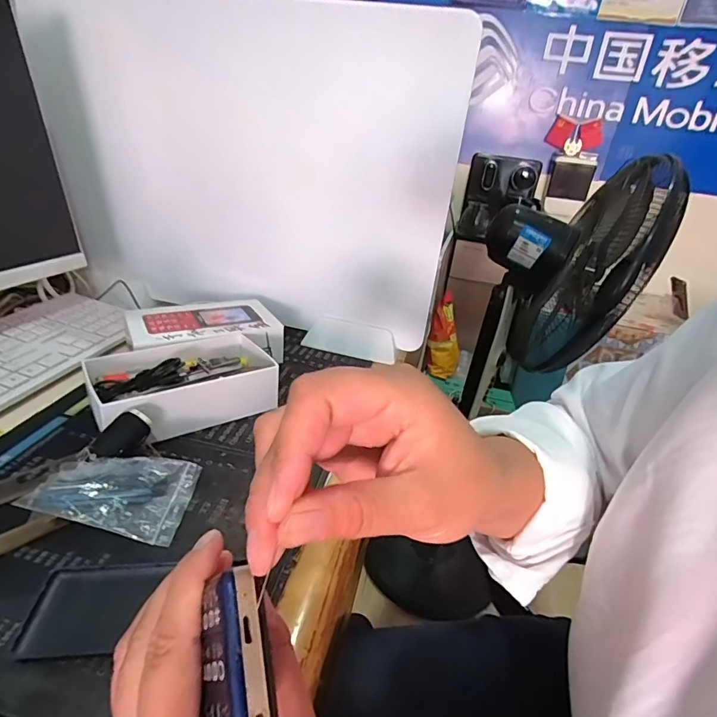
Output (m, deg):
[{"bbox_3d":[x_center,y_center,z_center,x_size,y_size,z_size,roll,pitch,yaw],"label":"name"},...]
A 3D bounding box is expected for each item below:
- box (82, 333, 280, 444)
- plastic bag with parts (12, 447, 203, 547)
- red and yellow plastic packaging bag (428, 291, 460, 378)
[{"bbox_3d":[-0.179,0.026,0.477,0.183,0.050,0.112,-13,34,-34],"label":"box"},{"bbox_3d":[-0.185,0.103,0.347,0.105,0.029,0.064,7,27,-2],"label":"plastic bag with parts"},{"bbox_3d":[0.337,-0.108,1.743,0.132,0.115,0.368,9,72,3],"label":"red and yellow plastic packaging bag"}]

